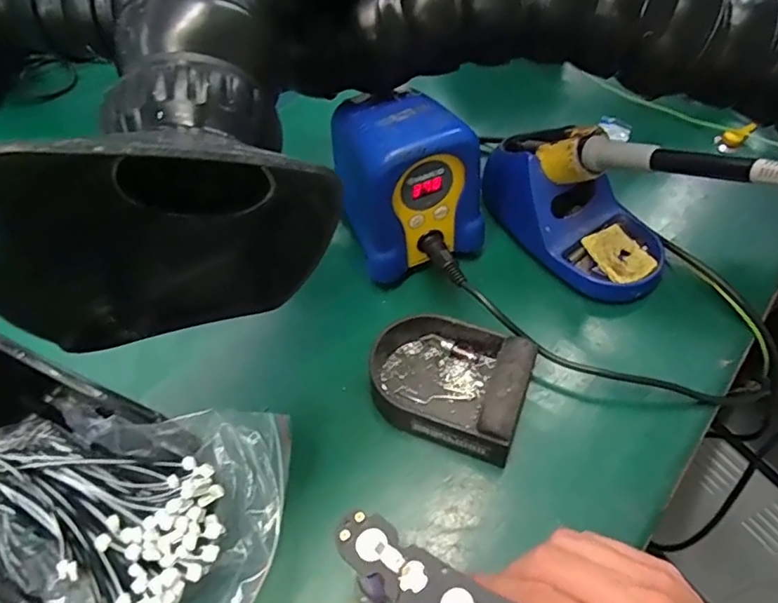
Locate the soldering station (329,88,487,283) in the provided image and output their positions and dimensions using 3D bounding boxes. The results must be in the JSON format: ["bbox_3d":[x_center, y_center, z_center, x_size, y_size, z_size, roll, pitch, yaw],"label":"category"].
[{"bbox_3d":[0.011,-0.092,0.408,0.094,0.112,0.101,-18,55,-8],"label":"soldering station"}]

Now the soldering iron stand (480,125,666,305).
[{"bbox_3d":[0.140,-0.076,0.415,0.079,0.089,0.152,-36,60,-20],"label":"soldering iron stand"}]

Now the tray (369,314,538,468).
[{"bbox_3d":[0.036,0.048,0.358,0.099,0.037,0.077,18,58,16],"label":"tray"}]

